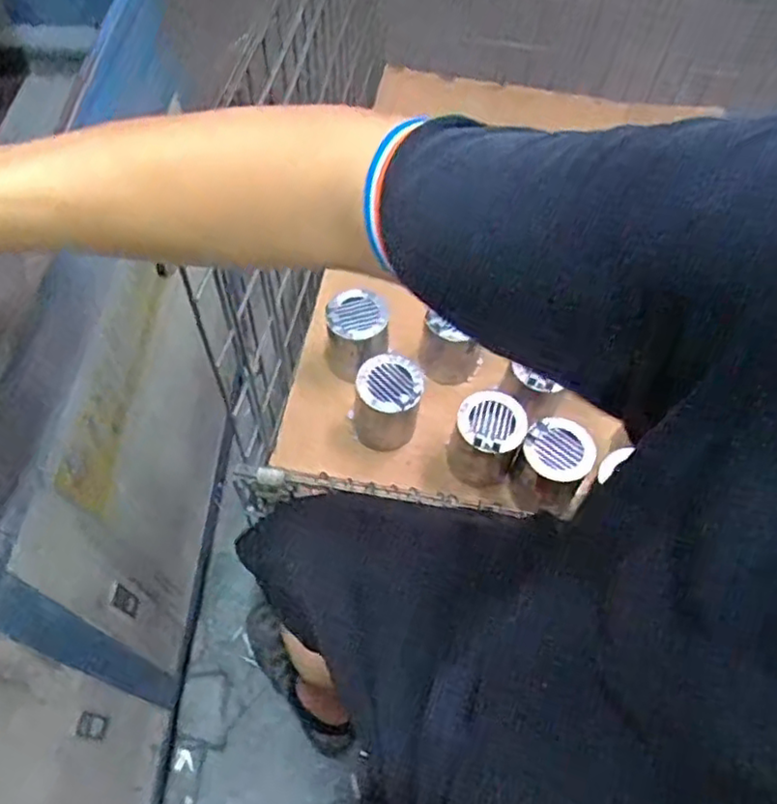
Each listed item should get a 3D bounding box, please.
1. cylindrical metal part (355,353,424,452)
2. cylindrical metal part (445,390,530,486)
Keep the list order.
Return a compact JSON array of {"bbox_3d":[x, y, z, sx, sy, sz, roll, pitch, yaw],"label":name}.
[{"bbox_3d":[-0.001,0.005,0.900,0.082,0.122,0.079,1,59,-2],"label":"cylindrical metal part"},{"bbox_3d":[0.129,0.050,0.874,0.088,0.131,0.077,28,61,13],"label":"cylindrical metal part"}]

